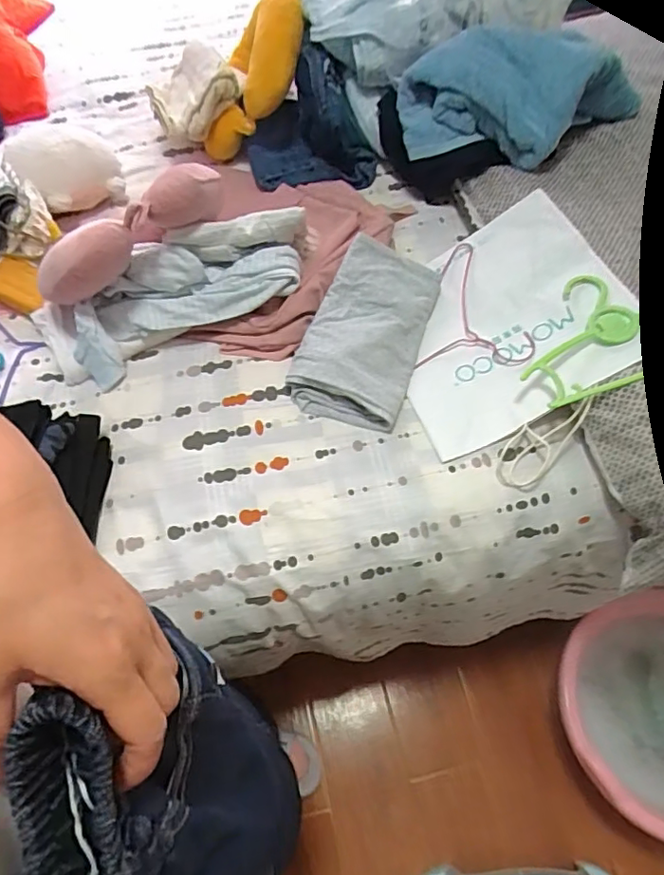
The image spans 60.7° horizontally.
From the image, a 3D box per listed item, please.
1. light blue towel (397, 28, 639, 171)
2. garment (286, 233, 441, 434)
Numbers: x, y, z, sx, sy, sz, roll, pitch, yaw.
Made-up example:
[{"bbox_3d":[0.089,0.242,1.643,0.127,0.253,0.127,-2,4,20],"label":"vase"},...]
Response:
[{"bbox_3d":[0.302,-0.567,0.947,0.368,0.114,0.196,8,60,7],"label":"light blue towel"},{"bbox_3d":[0.051,-0.152,0.787,0.147,0.055,0.278,16,61,12],"label":"garment"}]

